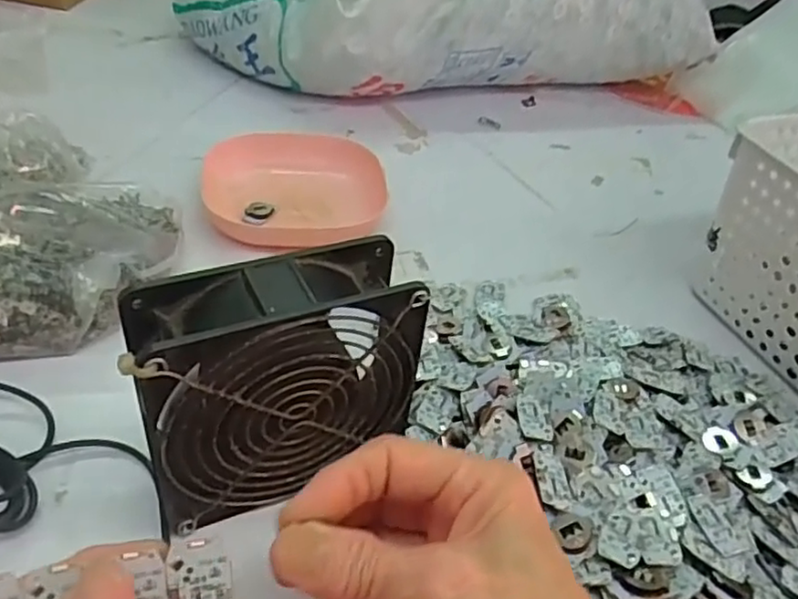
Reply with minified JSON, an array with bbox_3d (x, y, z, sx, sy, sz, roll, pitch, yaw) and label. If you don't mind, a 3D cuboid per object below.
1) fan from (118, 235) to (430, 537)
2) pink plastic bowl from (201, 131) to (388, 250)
[{"bbox_3d":[-0.052,0.041,0.296,0.117,0.118,0.044,-14,44,-24],"label":"fan"},{"bbox_3d":[-0.077,-0.084,0.496,0.137,0.039,0.100,-9,42,-18],"label":"pink plastic bowl"}]

